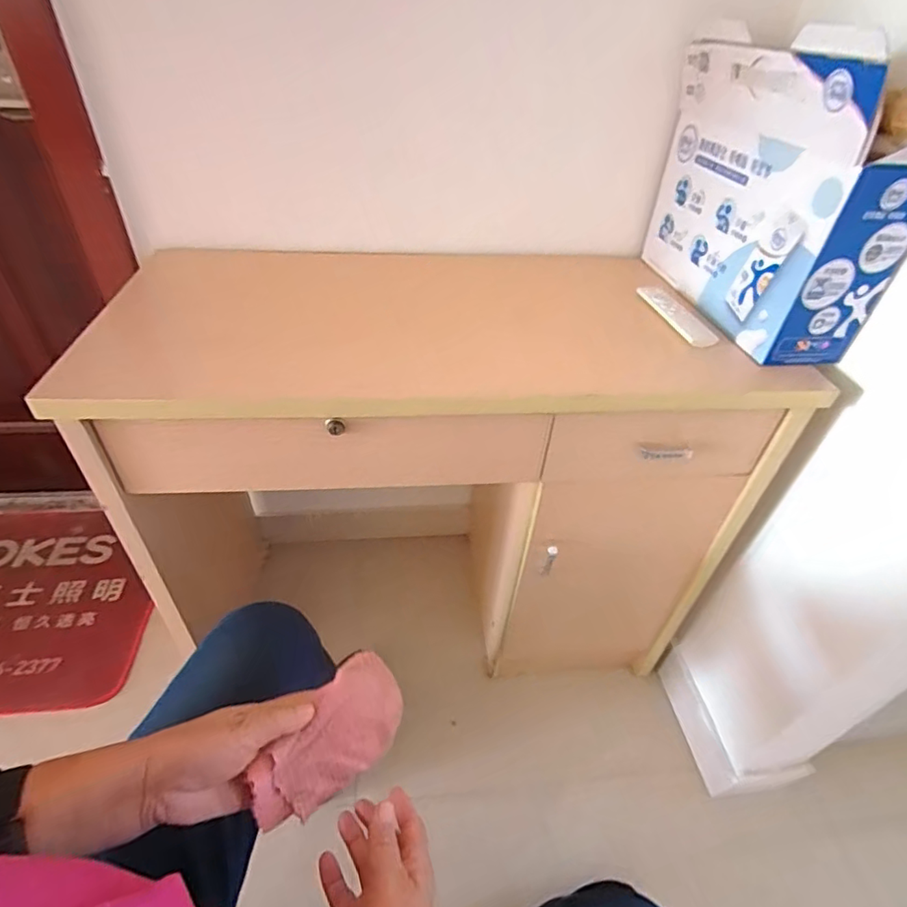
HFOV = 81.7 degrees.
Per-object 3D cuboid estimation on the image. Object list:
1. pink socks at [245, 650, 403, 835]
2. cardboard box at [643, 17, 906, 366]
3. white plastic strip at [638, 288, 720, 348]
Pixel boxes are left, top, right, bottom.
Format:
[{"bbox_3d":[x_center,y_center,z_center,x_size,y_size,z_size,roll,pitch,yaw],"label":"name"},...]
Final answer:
[{"bbox_3d":[-0.104,0.243,0.452,0.148,0.082,0.049,-26,10,-34],"label":"pink socks"},{"bbox_3d":[0.376,-0.310,0.633,0.128,0.273,0.355,-4,42,-10],"label":"cardboard box"},{"bbox_3d":[0.289,-0.186,0.688,0.037,0.019,0.151,-7,43,-14],"label":"white plastic strip"}]

